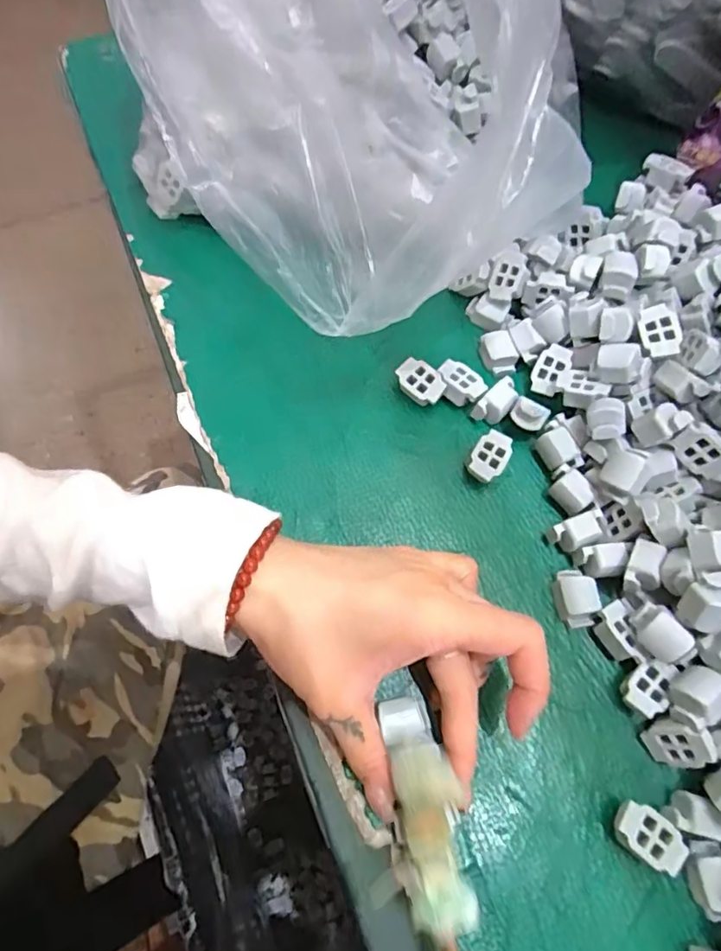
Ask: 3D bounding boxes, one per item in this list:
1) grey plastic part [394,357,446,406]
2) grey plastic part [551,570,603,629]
[{"bbox_3d":[0.033,-0.051,0.310,0.026,0.011,0.018,40,72,14],"label":"grey plastic part"},{"bbox_3d":[0.103,0.059,0.270,0.018,0.012,0.026,-3,68,-3],"label":"grey plastic part"}]

